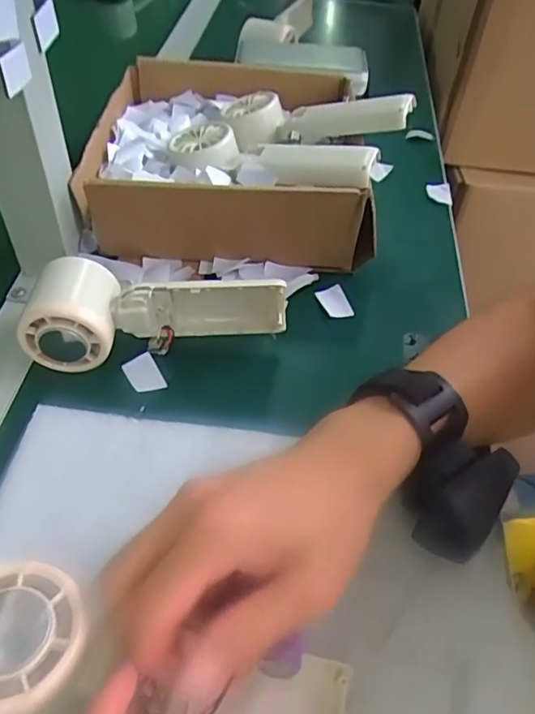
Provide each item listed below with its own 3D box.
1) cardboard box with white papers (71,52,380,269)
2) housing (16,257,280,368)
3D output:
[{"bbox_3d":[-0.025,-0.170,0.482,0.223,0.070,0.223,3,49,0],"label":"cardboard box with white papers"},{"bbox_3d":[-0.071,-0.032,0.372,0.162,0.049,0.050,-5,50,-7],"label":"housing"}]

